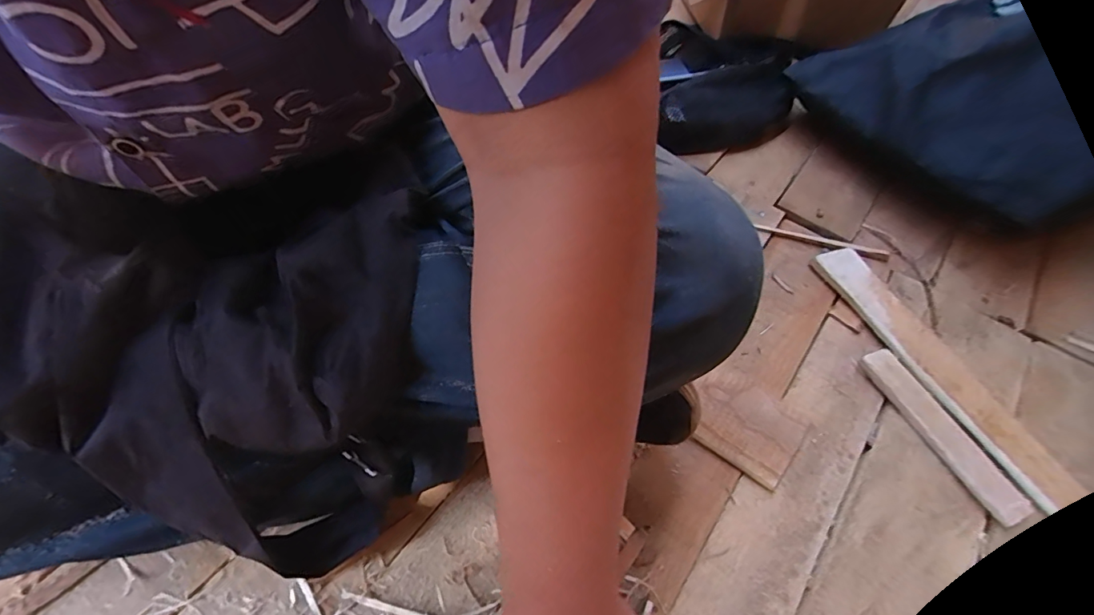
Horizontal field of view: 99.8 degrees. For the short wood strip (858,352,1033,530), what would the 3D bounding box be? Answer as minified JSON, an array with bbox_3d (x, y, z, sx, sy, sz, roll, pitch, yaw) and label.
[{"bbox_3d":[0.325,0.103,0.385,0.028,0.016,0.148,-20,60,-16],"label":"short wood strip"}]

